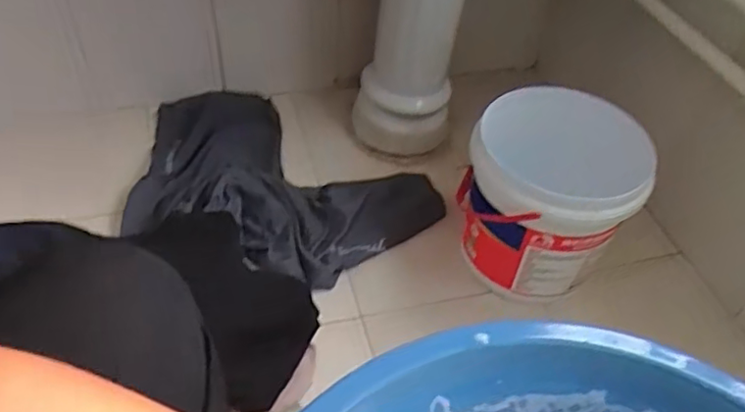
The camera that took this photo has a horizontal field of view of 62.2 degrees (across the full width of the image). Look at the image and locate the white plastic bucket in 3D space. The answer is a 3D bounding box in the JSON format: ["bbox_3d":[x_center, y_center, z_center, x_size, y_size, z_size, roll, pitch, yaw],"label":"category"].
[{"bbox_3d":[0.268,-0.019,0.985,0.232,0.244,0.220,2,46,-2],"label":"white plastic bucket"}]

